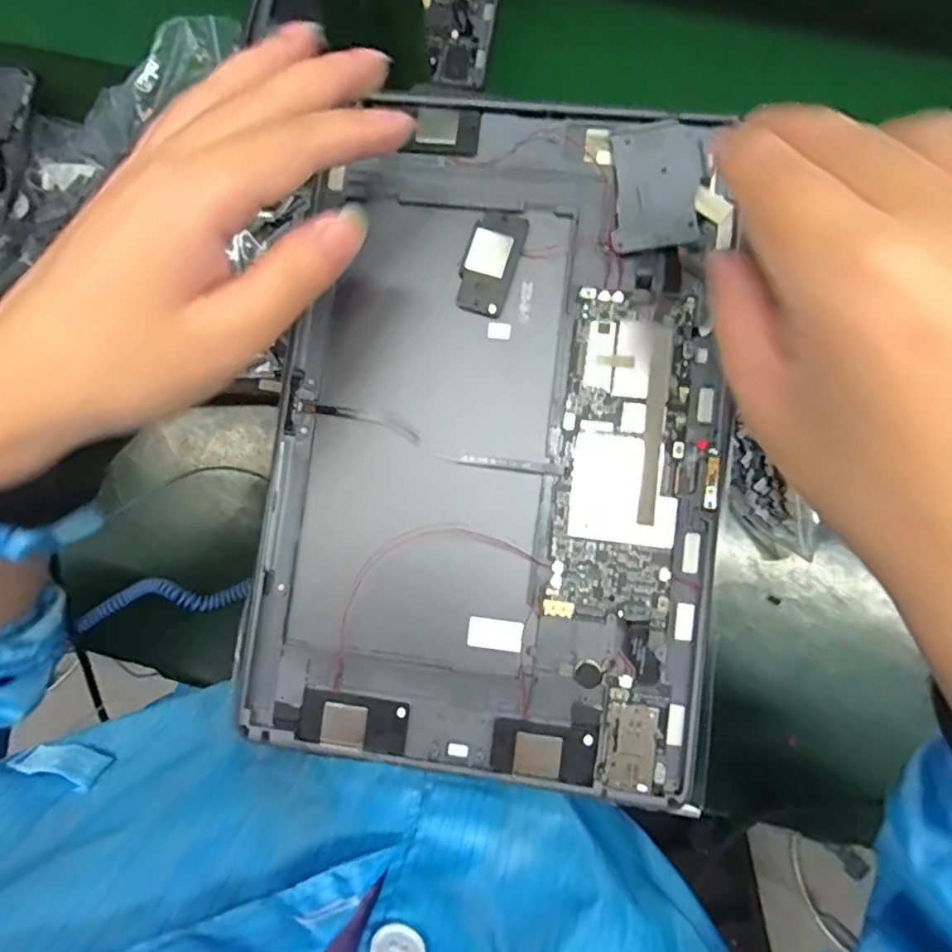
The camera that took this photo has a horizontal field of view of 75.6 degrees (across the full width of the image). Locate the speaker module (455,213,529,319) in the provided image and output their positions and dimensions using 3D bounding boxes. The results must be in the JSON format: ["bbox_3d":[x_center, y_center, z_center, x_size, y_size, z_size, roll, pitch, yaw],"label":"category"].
[{"bbox_3d":[0.006,-0.083,0.237,0.020,0.005,0.040,19,80,3],"label":"speaker module"}]

